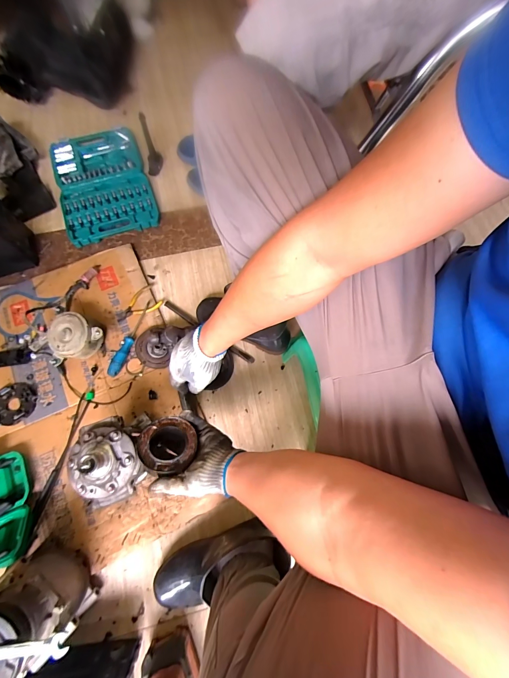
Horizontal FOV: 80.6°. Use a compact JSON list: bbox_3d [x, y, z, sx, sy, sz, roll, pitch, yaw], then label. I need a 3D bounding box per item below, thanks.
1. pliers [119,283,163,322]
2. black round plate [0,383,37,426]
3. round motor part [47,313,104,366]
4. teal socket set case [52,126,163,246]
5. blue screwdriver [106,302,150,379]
[{"bbox_3d":[-0.290,-0.087,0.764,0.127,0.009,0.070,-41,76,-15],"label":"pliers"},{"bbox_3d":[-0.545,0.149,0.674,0.105,0.011,0.087,-41,76,-15],"label":"black round plate"},{"bbox_3d":[-0.412,-0.006,0.698,0.125,0.079,0.097,-18,72,-8],"label":"round motor part"},{"bbox_3d":[-0.448,-0.468,0.892,0.252,0.041,0.395,-19,72,-8],"label":"teal socket set case"},{"bbox_3d":[-0.304,-0.005,0.731,0.030,0.028,0.200,15,70,4],"label":"blue screwdriver"}]

